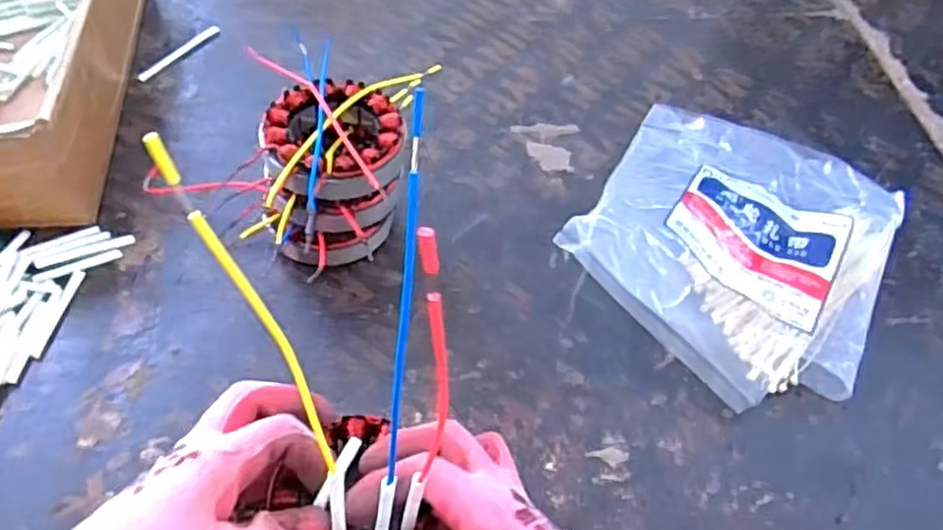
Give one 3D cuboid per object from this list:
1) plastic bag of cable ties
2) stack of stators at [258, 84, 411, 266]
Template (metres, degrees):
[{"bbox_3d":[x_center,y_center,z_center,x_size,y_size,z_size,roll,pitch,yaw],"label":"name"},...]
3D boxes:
[{"bbox_3d":[0.193,-0.029,0.489,0.198,0.064,0.250,27,56,14],"label":"plastic bag of cable ties"},{"bbox_3d":[-0.092,-0.052,0.461,0.094,0.102,0.105,3,54,-3],"label":"stack of stators"}]

